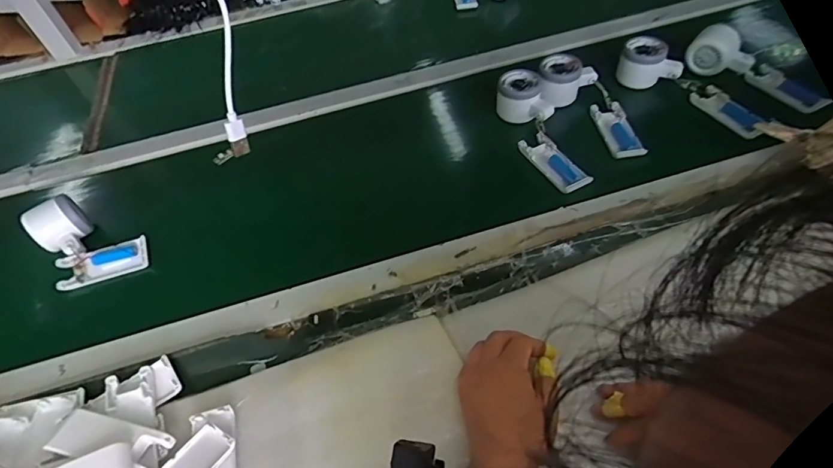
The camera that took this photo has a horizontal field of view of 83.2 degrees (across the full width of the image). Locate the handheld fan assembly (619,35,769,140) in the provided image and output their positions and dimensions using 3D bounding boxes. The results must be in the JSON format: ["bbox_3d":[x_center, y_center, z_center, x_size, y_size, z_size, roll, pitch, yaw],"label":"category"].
[{"bbox_3d":[0.397,-0.212,0.694,0.214,0.056,0.068,39,65,13],"label":"handheld fan assembly"}]

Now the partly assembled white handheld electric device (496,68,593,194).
[{"bbox_3d":[0.165,-0.144,0.627,0.061,0.054,0.201,-15,53,-6],"label":"partly assembled white handheld electric device"}]

